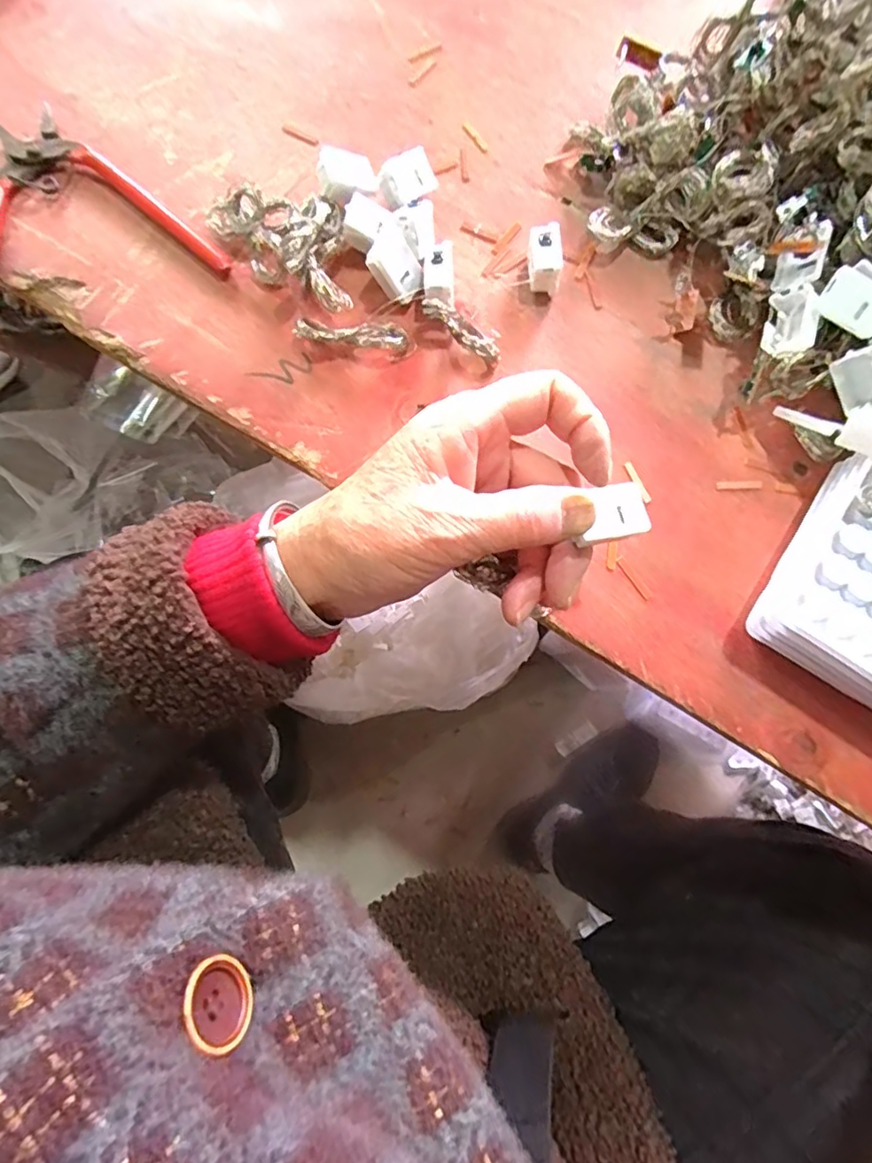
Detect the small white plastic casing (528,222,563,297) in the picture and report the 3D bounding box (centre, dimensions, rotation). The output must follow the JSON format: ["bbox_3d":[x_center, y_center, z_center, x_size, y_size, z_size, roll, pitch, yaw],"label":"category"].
[{"bbox_3d":[0.053,-0.160,0.288,0.016,0.020,0.026,1,77,0],"label":"small white plastic casing"}]

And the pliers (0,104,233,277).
[{"bbox_3d":[-0.193,-0.194,0.293,0.127,0.019,0.140,-25,78,-5],"label":"pliers"}]

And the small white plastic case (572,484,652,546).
[{"bbox_3d":[0.064,-0.025,0.210,0.027,0.006,0.019,-14,77,-3],"label":"small white plastic case"}]

